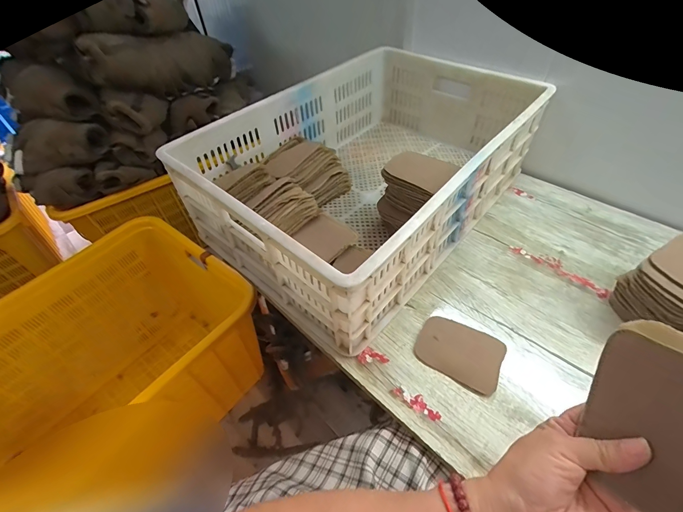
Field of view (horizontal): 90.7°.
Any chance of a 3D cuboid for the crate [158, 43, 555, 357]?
[{"bbox_3d":[0.061,-0.182,0.652,0.420,0.202,0.613,30,57,29],"label":"crate"}]

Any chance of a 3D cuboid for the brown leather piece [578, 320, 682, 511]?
[{"bbox_3d":[0.217,0.112,0.230,0.004,0.120,0.085,13,9,-29],"label":"brown leather piece"}]

